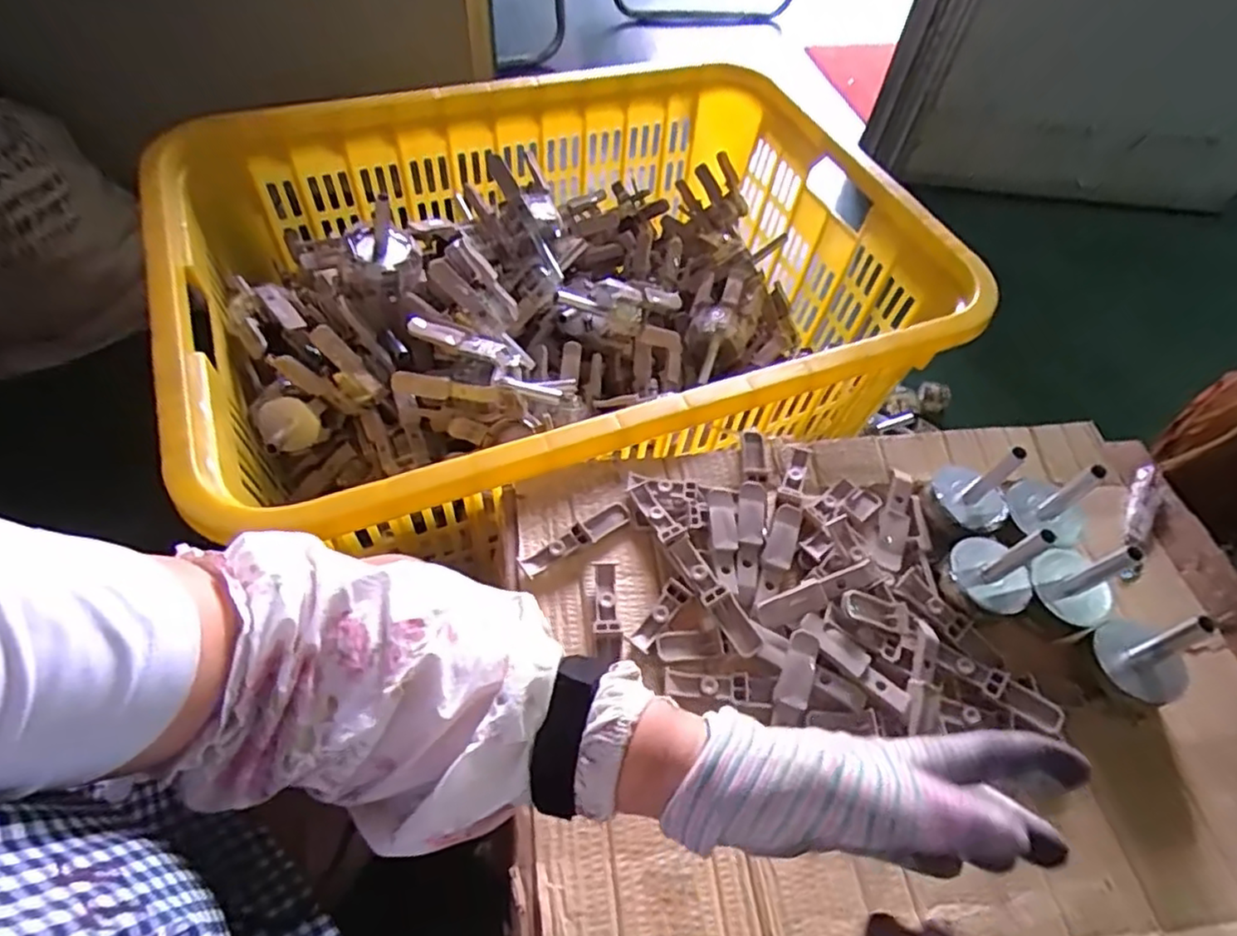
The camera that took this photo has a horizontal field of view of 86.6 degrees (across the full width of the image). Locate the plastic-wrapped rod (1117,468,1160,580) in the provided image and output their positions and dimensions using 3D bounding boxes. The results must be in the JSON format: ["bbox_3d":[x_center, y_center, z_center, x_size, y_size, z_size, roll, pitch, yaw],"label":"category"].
[{"bbox_3d":[0.456,0.048,0.575,0.023,0.024,0.118,25,58,12],"label":"plastic-wrapped rod"}]

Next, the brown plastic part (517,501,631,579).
[{"bbox_3d":[-0.031,0.055,0.511,0.097,0.009,0.021,-32,64,-23],"label":"brown plastic part"}]

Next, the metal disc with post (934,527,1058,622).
[{"bbox_3d":[0.282,0.070,0.480,0.059,0.078,0.060,2,56,-4],"label":"metal disc with post"}]

